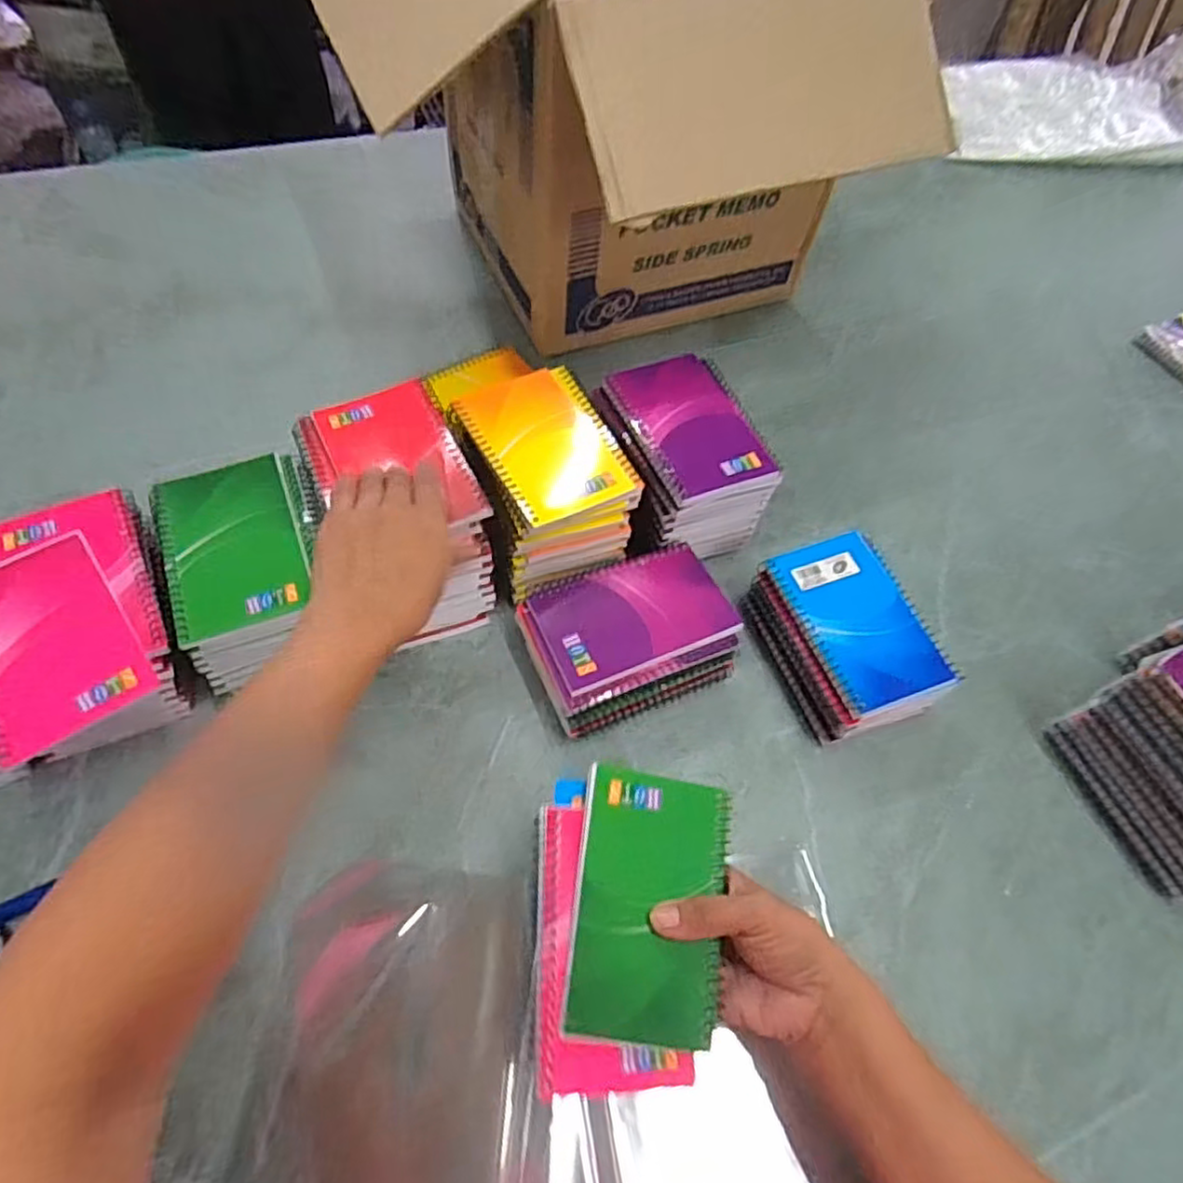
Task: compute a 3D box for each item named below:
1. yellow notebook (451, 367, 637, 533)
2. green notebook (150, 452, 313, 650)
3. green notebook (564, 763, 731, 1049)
[{"bbox_3d":[-0.036,-0.105,0.493,0.086,0.014,0.129,-24,64,-18],"label":"yellow notebook"},{"bbox_3d":[-0.232,-0.031,0.450,0.082,0.010,0.126,-20,62,-16],"label":"green notebook"},{"bbox_3d":[0.032,0.163,0.367,0.081,0.005,0.128,14,63,-10],"label":"green notebook"}]

